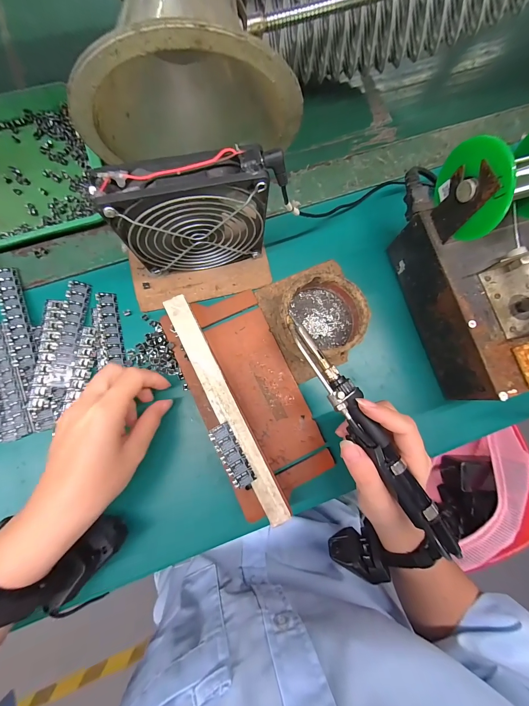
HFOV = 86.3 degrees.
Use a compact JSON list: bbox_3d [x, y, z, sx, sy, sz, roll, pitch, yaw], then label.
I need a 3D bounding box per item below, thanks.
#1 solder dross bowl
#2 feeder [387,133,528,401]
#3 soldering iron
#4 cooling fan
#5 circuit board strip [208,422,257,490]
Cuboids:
[{"bbox_3d":[0.054,-0.038,0.284,0.095,0.038,0.109,-22,84,-6],"label":"solder dross bowl"},{"bbox_3d":[0.216,-0.069,0.252,0.113,0.135,0.241,-17,83,-5],"label":"feeder"},{"bbox_3d":[0.079,0.059,0.213,0.025,0.020,0.209,-33,83,-7],"label":"soldering iron"},{"bbox_3d":[-0.058,-0.110,0.247,0.118,0.126,0.030,-16,83,-5],"label":"cooling fan"},{"bbox_3d":[-0.027,0.088,0.241,0.019,0.004,0.056,-28,84,-7],"label":"circuit board strip"}]

